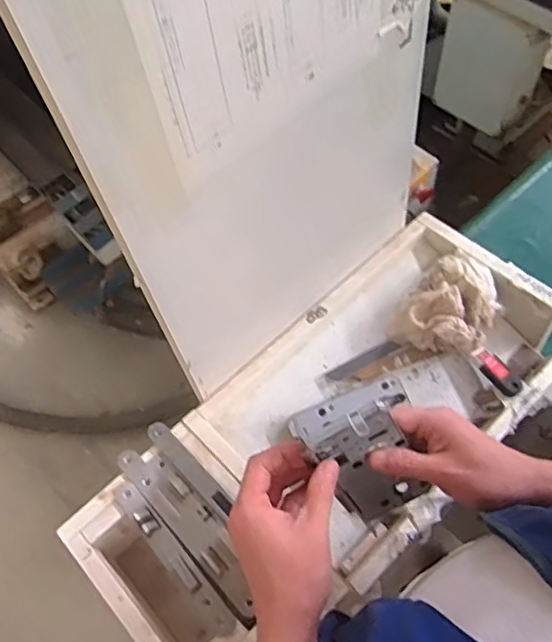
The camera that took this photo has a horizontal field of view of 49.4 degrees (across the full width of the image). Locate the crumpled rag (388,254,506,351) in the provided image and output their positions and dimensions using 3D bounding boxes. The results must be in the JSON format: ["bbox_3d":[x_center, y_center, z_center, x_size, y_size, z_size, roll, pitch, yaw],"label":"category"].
[{"bbox_3d":[0.205,-0.021,0.693,0.102,0.059,0.128,29,67,18],"label":"crumpled rag"}]

